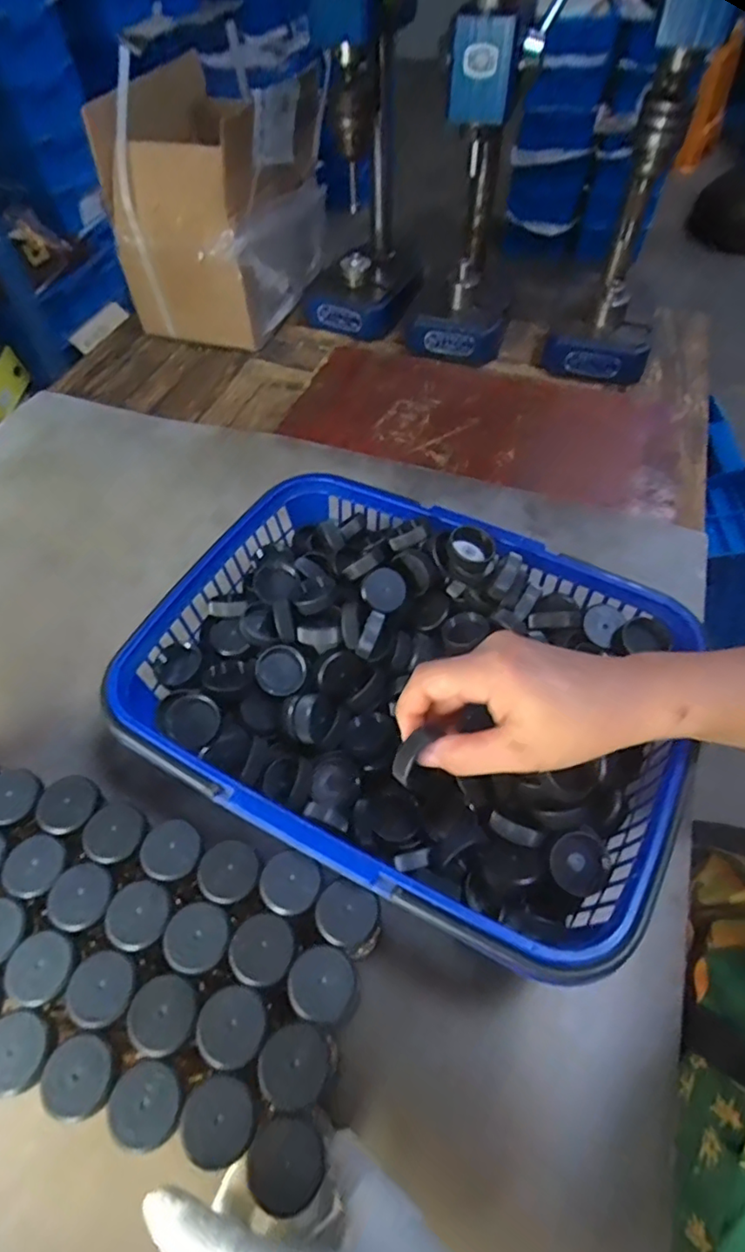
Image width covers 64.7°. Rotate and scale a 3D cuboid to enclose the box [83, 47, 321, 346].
[{"bbox_3d":[-0.197,-0.551,0.786,0.187,0.239,0.242,15,57,11],"label":"box"}]

